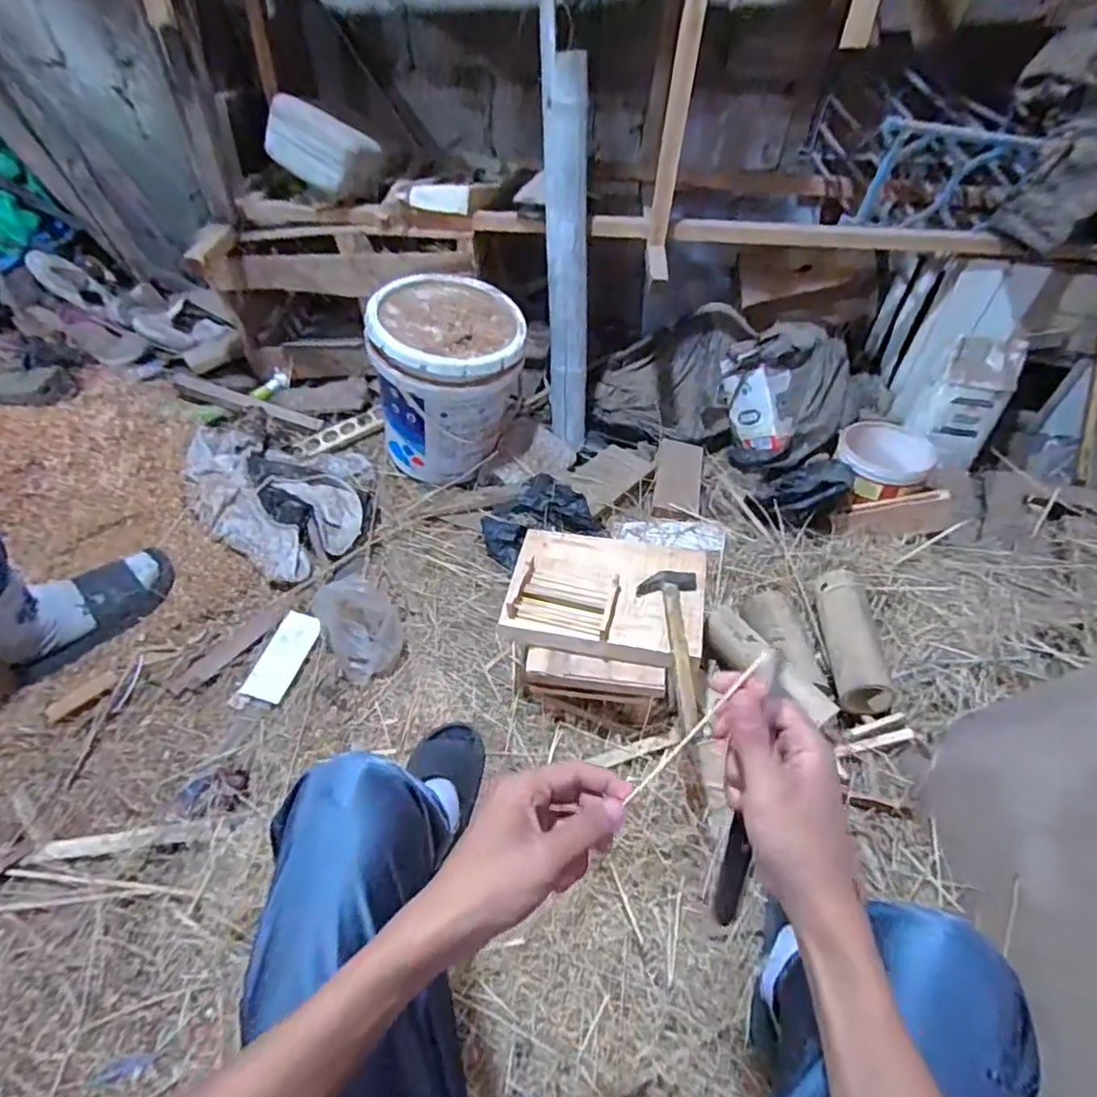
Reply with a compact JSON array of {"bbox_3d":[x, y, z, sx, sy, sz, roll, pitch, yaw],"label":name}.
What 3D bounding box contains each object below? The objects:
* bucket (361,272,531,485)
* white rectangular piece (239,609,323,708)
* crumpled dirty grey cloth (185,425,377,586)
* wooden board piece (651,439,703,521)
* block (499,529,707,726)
[{"bbox_3d":[-0.204,-0.356,1.269,0.300,0.310,0.291,-4,46,-5],"label":"bucket"},{"bbox_3d":[-0.458,0.186,1.043,0.075,0.007,0.161,16,57,10],"label":"white rectangular piece"},{"bbox_3d":[-0.550,-0.137,1.250,0.443,0.086,0.330,27,51,22],"label":"crumpled dirty grey cloth"},{"bbox_3d":[0.294,-0.154,1.352,0.100,0.019,0.220,8,58,8],"label":"wooden board piece"},{"bbox_3d":[0.084,0.132,0.972,0.281,0.222,0.240,9,47,8],"label":"block"}]

